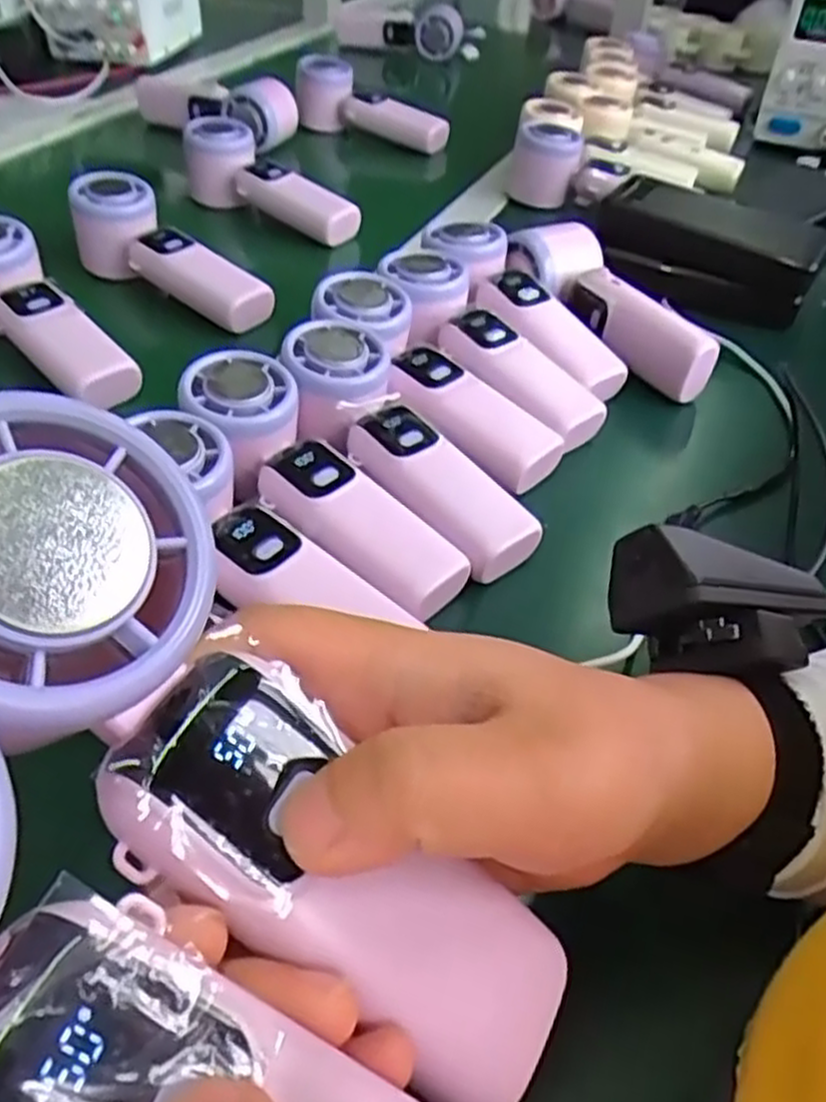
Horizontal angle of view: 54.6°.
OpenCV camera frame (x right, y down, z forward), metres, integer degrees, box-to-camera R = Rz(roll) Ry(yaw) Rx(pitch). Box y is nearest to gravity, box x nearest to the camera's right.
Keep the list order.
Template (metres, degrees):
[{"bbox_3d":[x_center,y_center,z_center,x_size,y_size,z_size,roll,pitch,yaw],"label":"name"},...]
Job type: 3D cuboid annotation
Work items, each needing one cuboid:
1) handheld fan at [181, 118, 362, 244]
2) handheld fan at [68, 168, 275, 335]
[{"bbox_3d":[-0.118,-0.310,0.669,0.174,0.053,0.046,28,50,23],"label":"handheld fan"},{"bbox_3d":[-0.170,-0.206,0.555,0.169,0.050,0.056,32,52,26],"label":"handheld fan"}]

